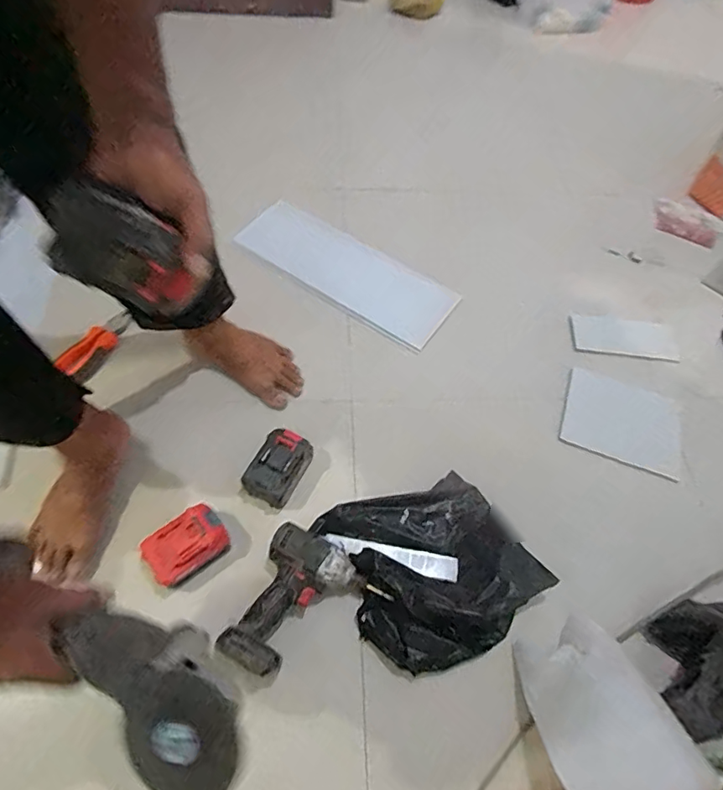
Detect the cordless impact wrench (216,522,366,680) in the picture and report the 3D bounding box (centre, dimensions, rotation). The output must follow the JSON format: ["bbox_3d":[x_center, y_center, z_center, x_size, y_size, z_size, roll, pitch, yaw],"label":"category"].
[{"bbox_3d":[-0.094,0.304,0.738,0.140,0.064,0.193,23,59,9],"label":"cordless impact wrench"}]

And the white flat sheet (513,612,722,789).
[{"bbox_3d":[0.304,0.406,0.659,0.177,0.030,0.232,-11,33,-12],"label":"white flat sheet"}]

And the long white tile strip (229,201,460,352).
[{"bbox_3d":[-0.035,-0.281,1.148,0.502,0.021,0.206,33,57,16],"label":"long white tile strip"}]

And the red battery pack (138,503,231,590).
[{"bbox_3d":[-0.261,0.230,0.770,0.120,0.069,0.083,-25,63,-19],"label":"red battery pack"}]

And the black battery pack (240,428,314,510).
[{"bbox_3d":[-0.136,0.121,0.845,0.079,0.061,0.112,27,60,12],"label":"black battery pack"}]

